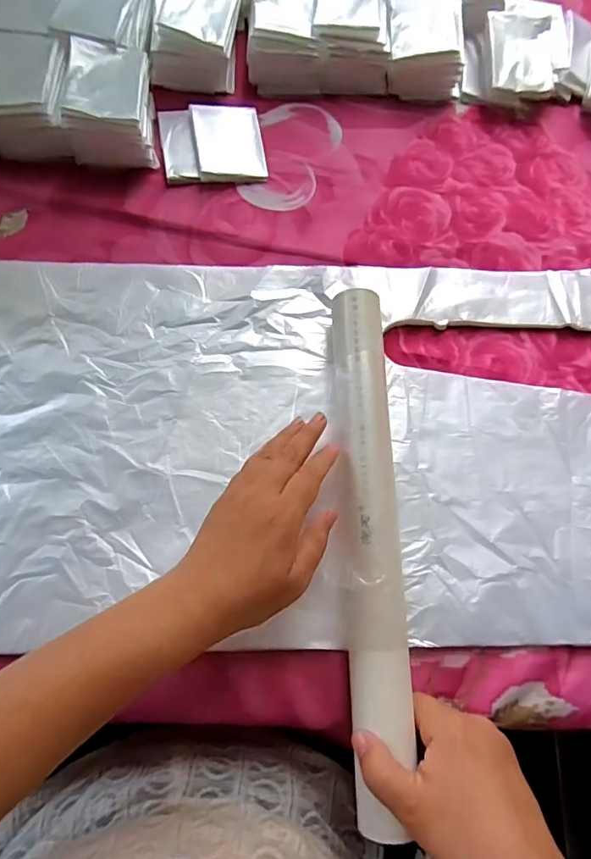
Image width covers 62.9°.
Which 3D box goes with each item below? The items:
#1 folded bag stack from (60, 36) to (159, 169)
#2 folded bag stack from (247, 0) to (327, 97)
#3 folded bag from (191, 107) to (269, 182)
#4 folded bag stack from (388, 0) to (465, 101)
[{"bbox_3d":[-0.166,-0.290,0.439,0.069,0.058,0.090,-3,74,-3],"label":"folded bag stack"},{"bbox_3d":[-0.010,-0.394,0.475,0.074,0.048,0.104,3,74,-1],"label":"folded bag stack"},{"bbox_3d":[-0.063,-0.270,0.455,0.062,0.011,0.082,-9,74,-5],"label":"folded bag"},{"bbox_3d":[0.127,-0.391,0.486,0.075,0.048,0.097,0,74,-2],"label":"folded bag stack"}]

